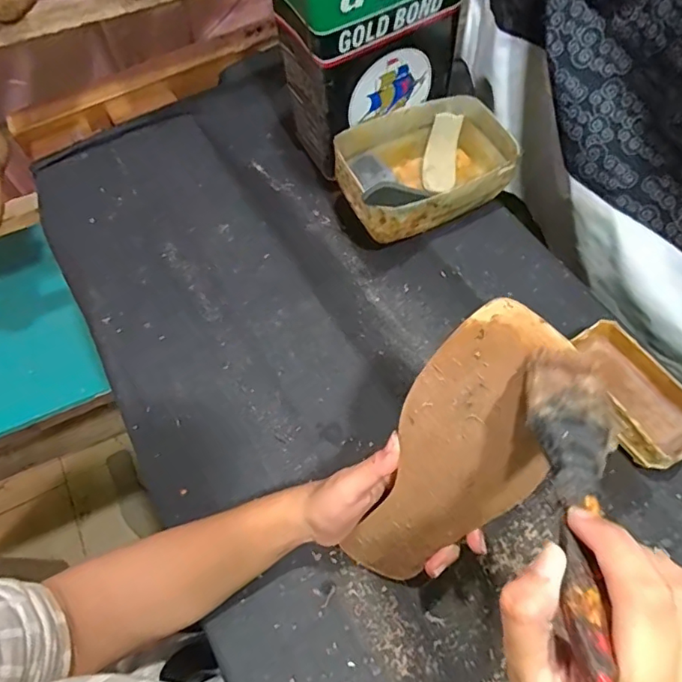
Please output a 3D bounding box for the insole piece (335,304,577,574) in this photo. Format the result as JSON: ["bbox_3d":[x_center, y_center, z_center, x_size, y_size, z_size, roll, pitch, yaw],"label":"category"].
[{"bbox_3d":[0.070,0.088,0.337,0.083,0.236,0.026,28,31,16],"label":"insole piece"}]

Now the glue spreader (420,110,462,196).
[{"bbox_3d":[0.118,-0.219,0.618,0.039,0.011,0.088,4,96,-10],"label":"glue spreader"}]

